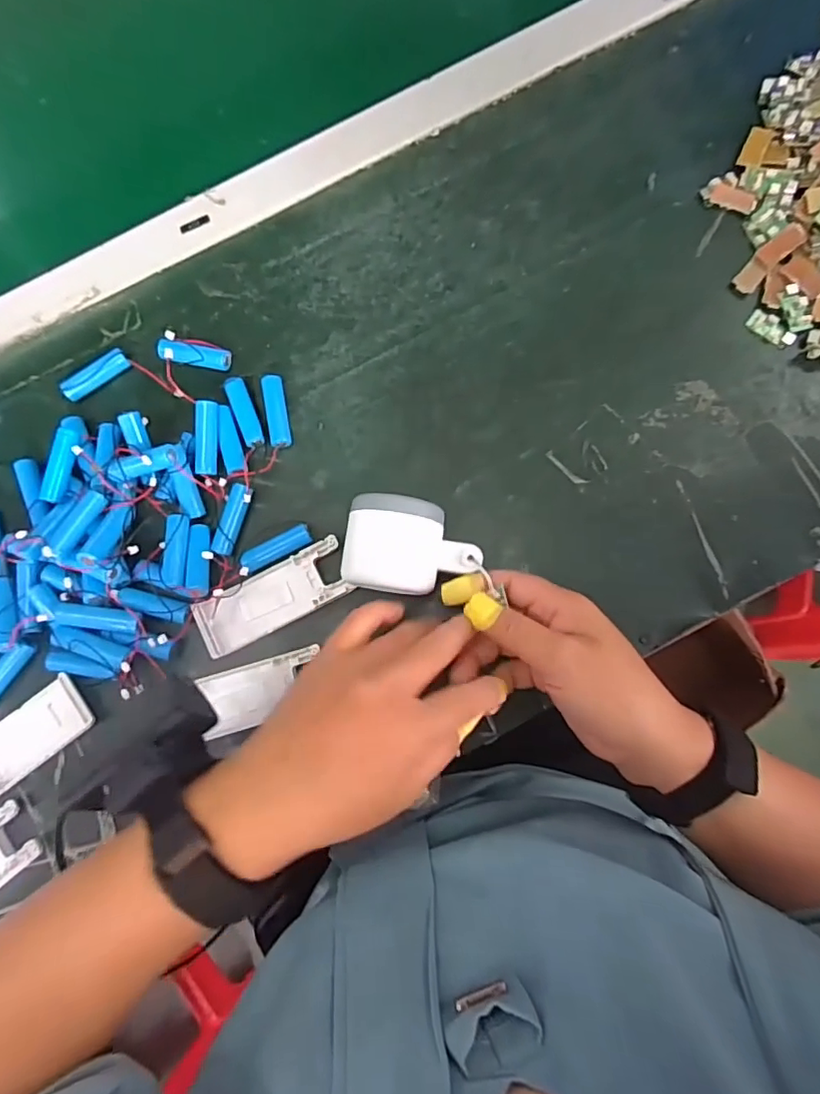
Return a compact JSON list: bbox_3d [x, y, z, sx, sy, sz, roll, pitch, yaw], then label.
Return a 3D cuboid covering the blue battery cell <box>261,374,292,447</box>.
[{"bbox_3d":[-0.094,-0.096,0.395,0.014,0.014,0.052,-11,82,1],"label":"blue battery cell"}]

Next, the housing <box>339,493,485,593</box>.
[{"bbox_3d":[0.002,-0.001,0.345,0.081,0.016,0.058,8,89,8],"label":"housing"}]

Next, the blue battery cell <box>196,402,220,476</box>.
[{"bbox_3d":[-0.139,-0.074,0.383,0.013,0.013,0.049,2,82,3],"label":"blue battery cell"}]

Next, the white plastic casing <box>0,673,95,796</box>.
[{"bbox_3d":[-0.258,0.128,0.365,0.103,0.014,0.042,-37,77,-8],"label":"white plastic casing"}]

